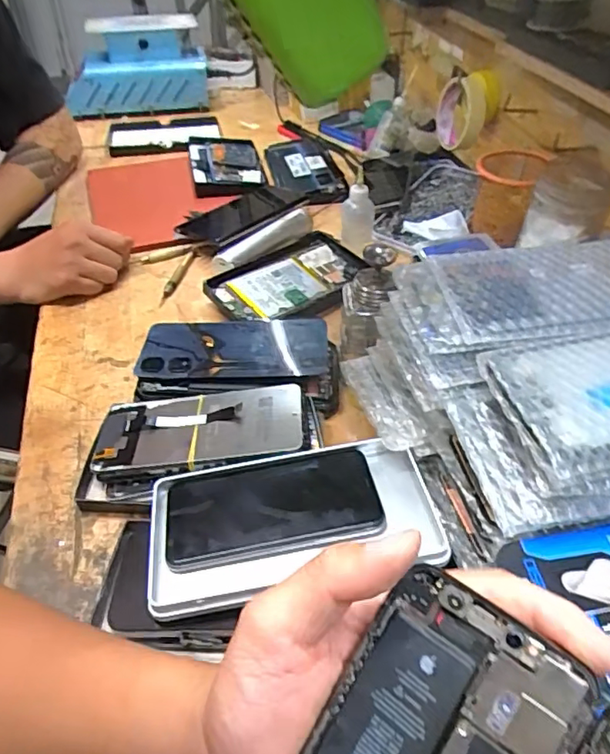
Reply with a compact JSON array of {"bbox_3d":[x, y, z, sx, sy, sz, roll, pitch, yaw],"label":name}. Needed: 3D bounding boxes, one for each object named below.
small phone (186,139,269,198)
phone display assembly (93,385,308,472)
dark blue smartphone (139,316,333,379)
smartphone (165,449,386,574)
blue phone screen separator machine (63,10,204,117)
[{"bbox_3d":[-0.115,-0.314,0.837,0.104,0.014,0.181,-9,44,-9],"label":"small phone"},{"bbox_3d":[-0.082,0.039,0.445,0.158,0.006,0.073,-5,44,2],"label":"phone display assembly"},{"bbox_3d":[-0.064,-0.026,0.506,0.164,0.013,0.076,2,45,4],"label":"dark blue smartphone"},{"bbox_3d":[-0.022,0.086,0.381,0.139,0.008,0.072,-9,46,-7],"label":"smartphone"},{"bbox_3d":[-0.290,-0.529,0.977,0.238,0.141,0.107,-7,43,-7],"label":"blue phone screen separator machine"}]

